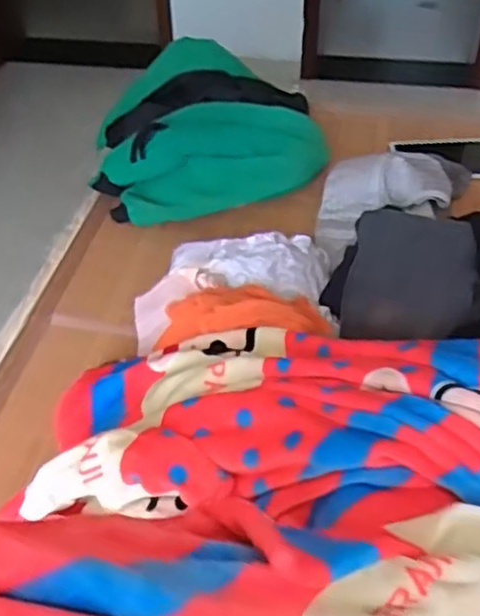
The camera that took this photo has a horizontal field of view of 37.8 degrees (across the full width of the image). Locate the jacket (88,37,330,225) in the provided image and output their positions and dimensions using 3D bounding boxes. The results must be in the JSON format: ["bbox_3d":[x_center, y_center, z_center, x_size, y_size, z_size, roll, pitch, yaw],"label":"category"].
[{"bbox_3d":[-0.081,-0.416,1.566,0.478,0.168,0.508,-4,43,-4],"label":"jacket"}]

